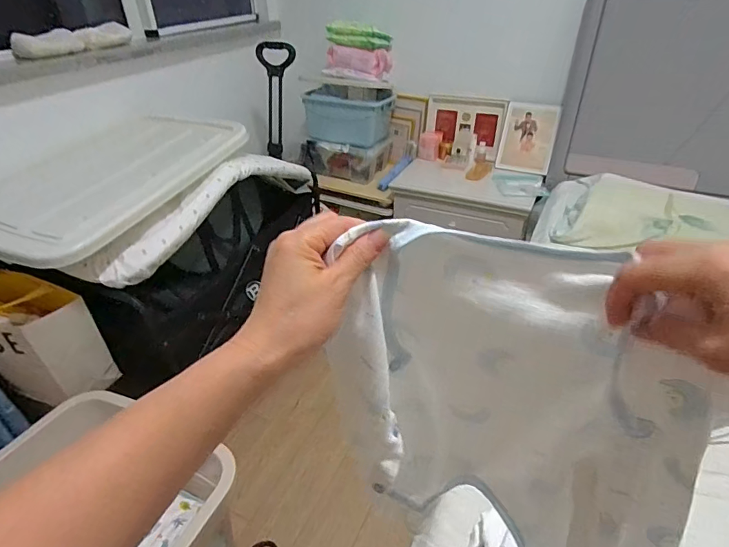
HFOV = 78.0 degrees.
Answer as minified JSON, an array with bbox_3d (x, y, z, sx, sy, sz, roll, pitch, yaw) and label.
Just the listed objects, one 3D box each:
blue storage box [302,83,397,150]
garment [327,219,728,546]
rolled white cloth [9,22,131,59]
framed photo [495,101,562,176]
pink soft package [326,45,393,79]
[{"bbox_3d":[-0.058,-0.661,1.847,0.323,0.186,0.253,12,37,19],"label":"blue storage box"},{"bbox_3d":[0.113,0.180,0.381,0.270,0.438,0.079,14,38,21],"label":"garment"},{"bbox_3d":[-0.809,-0.666,1.273,0.071,0.050,0.359,15,38,23],"label":"rolled white cloth"},{"bbox_3d":[0.609,-0.504,1.679,0.193,0.244,0.015,16,14,27],"label":"framed photo"},{"bbox_3d":[-0.014,-0.843,1.785,0.244,0.103,0.149,15,38,23],"label":"pink soft package"}]

